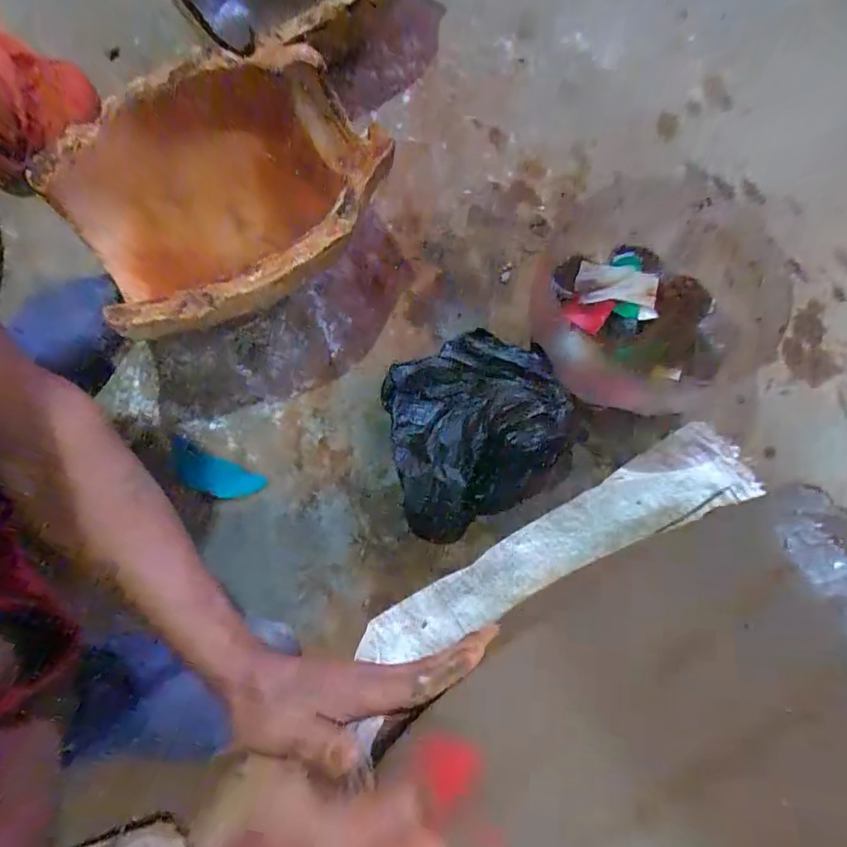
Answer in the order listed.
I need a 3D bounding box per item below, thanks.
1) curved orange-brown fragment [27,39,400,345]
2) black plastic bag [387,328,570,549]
[{"bbox_3d":[-0.229,-0.265,0.552,0.314,0.135,0.220,-32,74,-11],"label":"curved orange-brown fragment"},{"bbox_3d":[0.052,0.001,0.554,0.208,0.055,0.204,-24,73,-9],"label":"black plastic bag"}]

